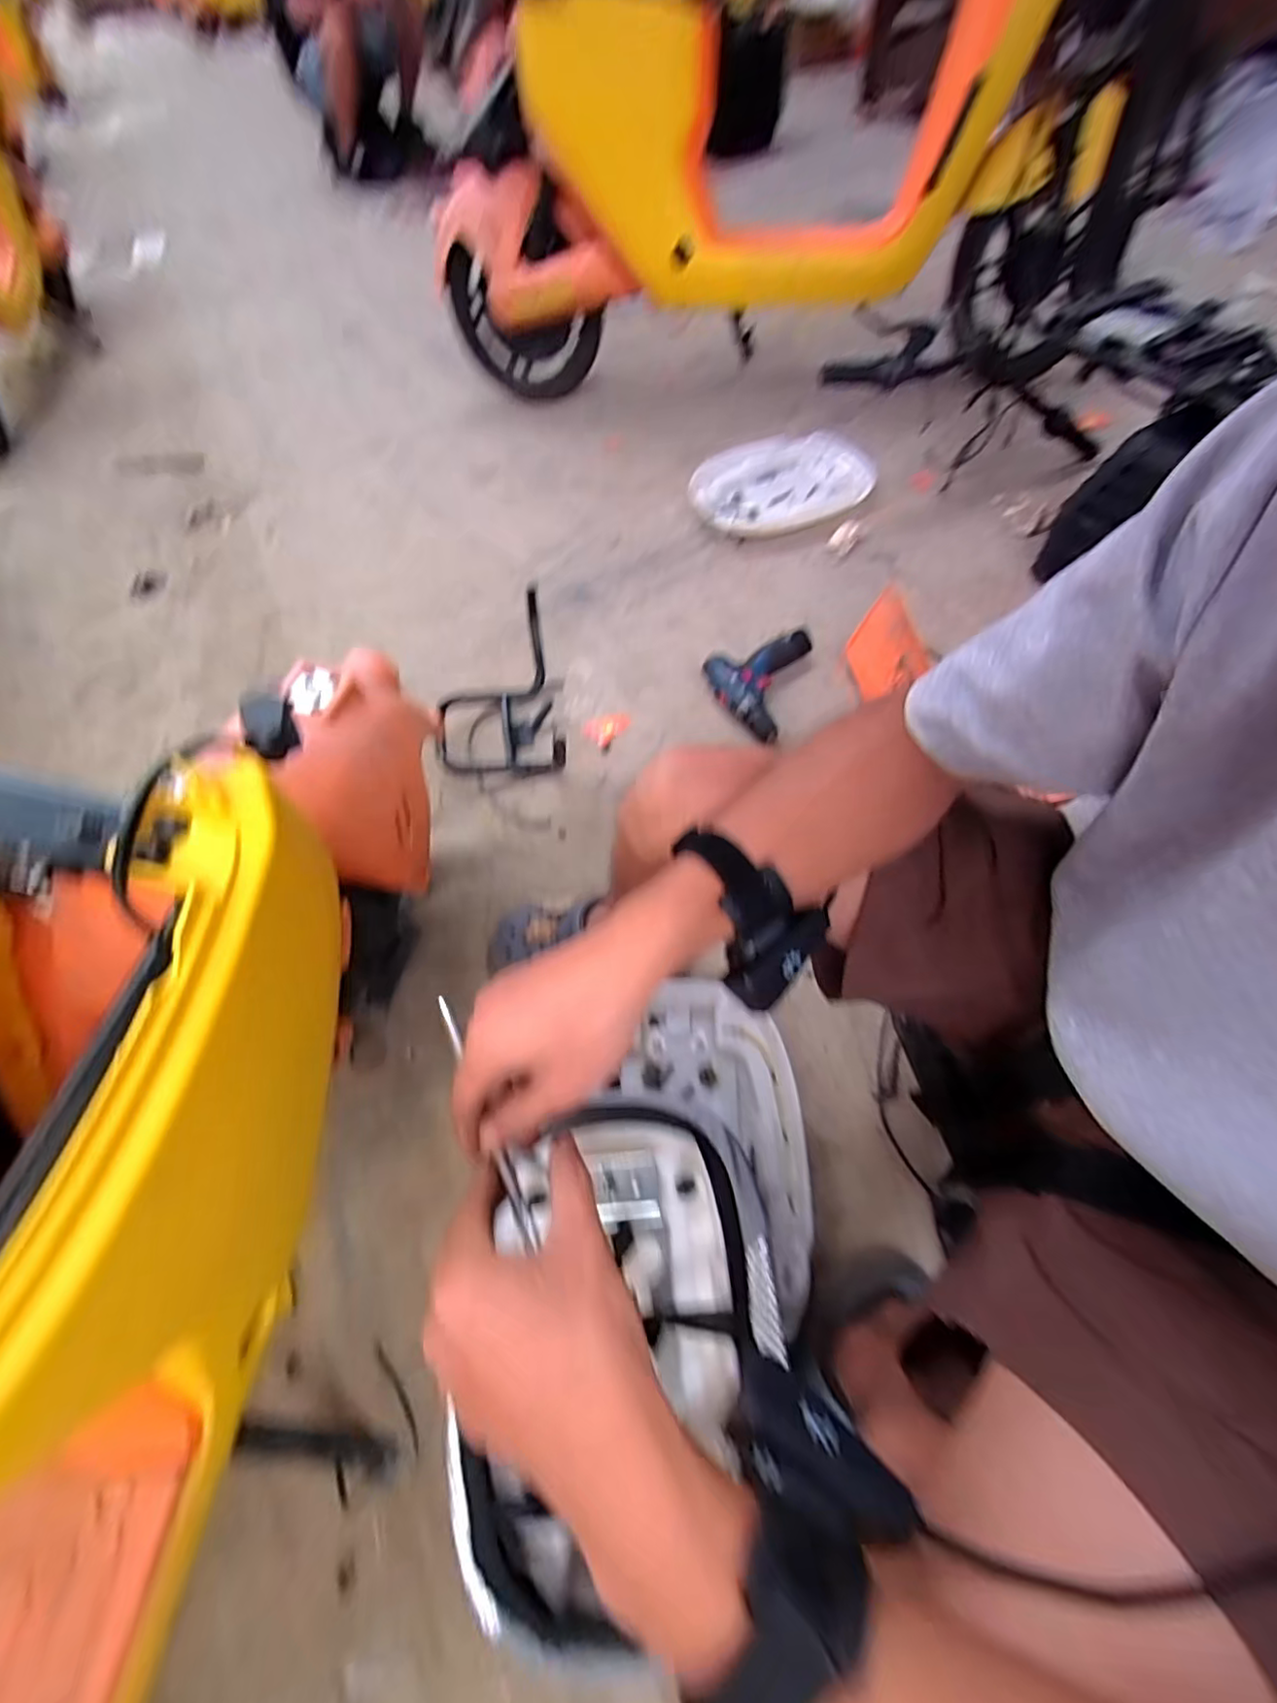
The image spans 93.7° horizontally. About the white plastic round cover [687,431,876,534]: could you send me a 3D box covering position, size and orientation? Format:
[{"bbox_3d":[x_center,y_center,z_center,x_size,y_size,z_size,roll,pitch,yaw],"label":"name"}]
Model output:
[{"bbox_3d":[0.306,-0.779,1.272,0.368,0.047,0.277,-20,60,-6],"label":"white plastic round cover"}]

